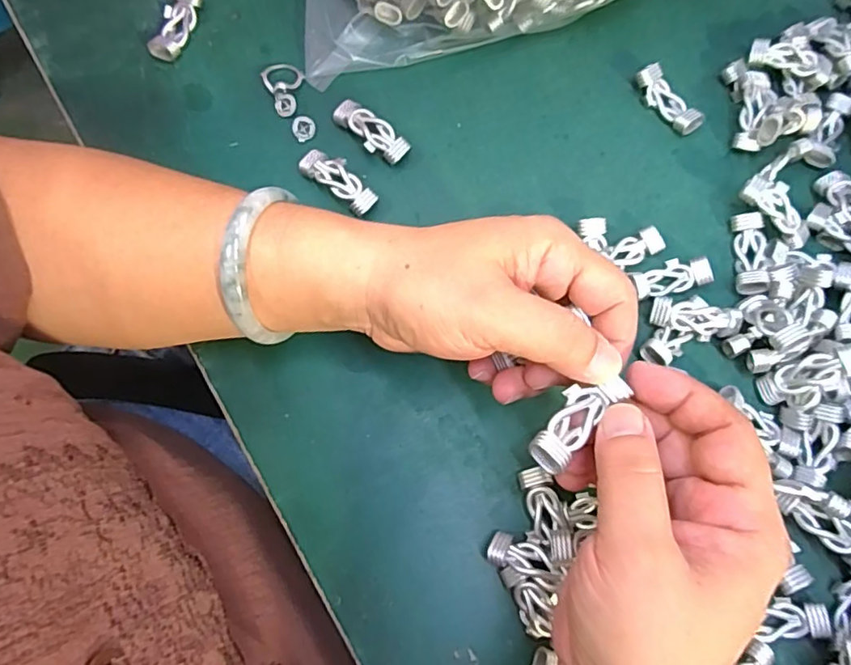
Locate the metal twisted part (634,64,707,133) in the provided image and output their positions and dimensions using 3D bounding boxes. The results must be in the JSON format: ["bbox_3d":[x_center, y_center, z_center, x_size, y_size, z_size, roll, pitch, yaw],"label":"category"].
[{"bbox_3d":[0.138,-0.132,0.326,0.016,0.013,0.045,-38,80,-9],"label":"metal twisted part"}]

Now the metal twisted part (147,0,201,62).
[{"bbox_3d":[-0.144,-0.176,0.327,0.017,0.014,0.042,19,77,4],"label":"metal twisted part"}]

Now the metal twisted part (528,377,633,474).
[{"bbox_3d":[0.055,0.031,0.210,0.042,0.010,0.017,-40,80,-17],"label":"metal twisted part"}]

